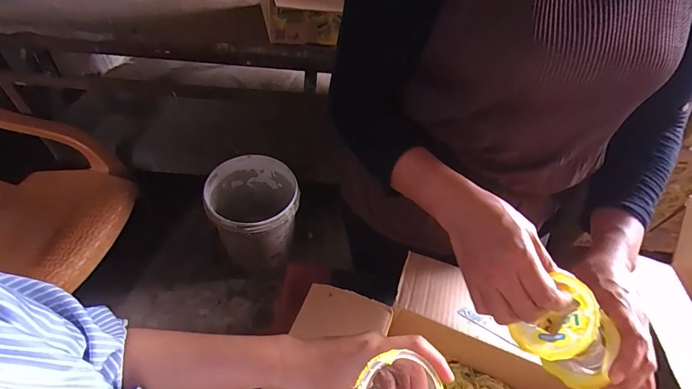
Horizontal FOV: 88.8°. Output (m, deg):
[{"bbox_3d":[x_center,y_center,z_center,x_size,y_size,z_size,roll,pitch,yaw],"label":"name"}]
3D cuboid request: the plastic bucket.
[{"bbox_3d":[-0.324,0.090,1.290,0.299,0.358,0.298,-7,53,-11],"label":"plastic bucket"}]

